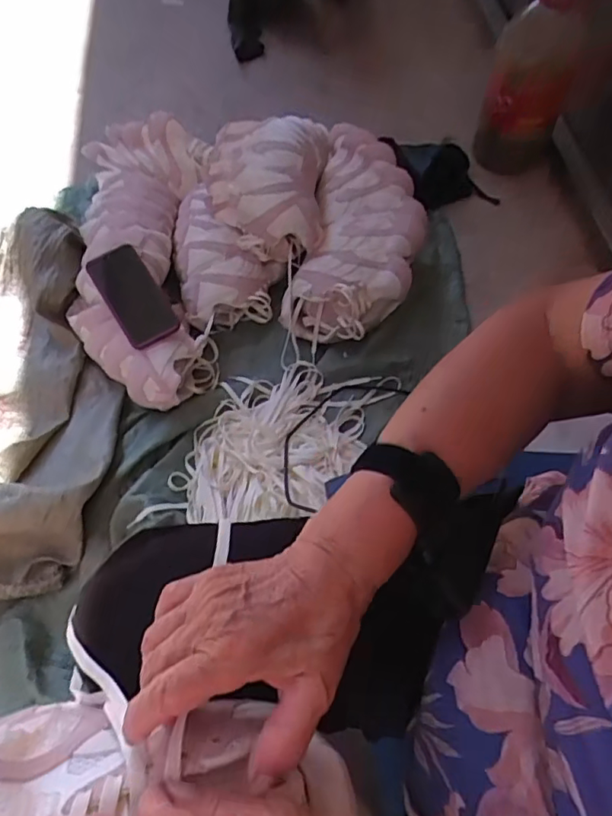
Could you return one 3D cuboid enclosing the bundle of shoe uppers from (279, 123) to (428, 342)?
[{"bbox_3d":[0.104,-0.311,1.021,0.209,0.155,0.399,15,60,6],"label":"bundle of shoe uppers"}]

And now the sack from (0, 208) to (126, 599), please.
[{"bbox_3d":[-0.470,-0.026,0.868,0.331,0.116,0.611,-5,60,-2],"label":"sack"}]

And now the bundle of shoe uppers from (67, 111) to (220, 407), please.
[{"bbox_3d":[-0.288,-0.272,0.988,0.230,0.135,0.571,-3,60,-1],"label":"bundle of shoe uppers"}]

